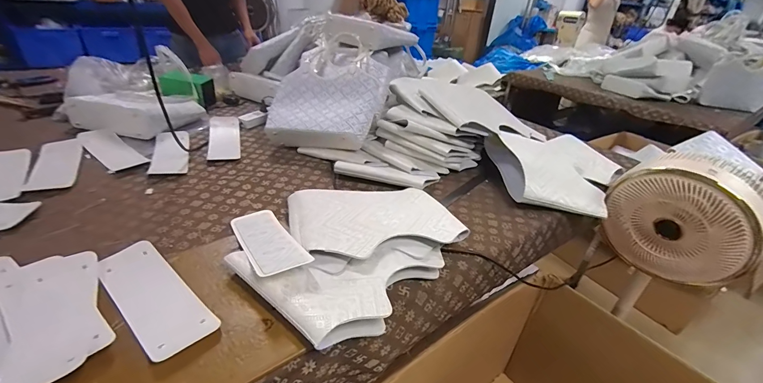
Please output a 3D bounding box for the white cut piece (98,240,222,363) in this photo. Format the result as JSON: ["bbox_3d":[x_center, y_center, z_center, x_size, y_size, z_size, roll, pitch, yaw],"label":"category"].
[{"bbox_3d":[-0.351,0.154,0.520,0.262,0.009,0.086,24,36,33],"label":"white cut piece"}]

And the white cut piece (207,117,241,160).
[{"bbox_3d":[-0.473,-0.166,1.020,0.088,0.033,0.264,-7,33,-19],"label":"white cut piece"}]

